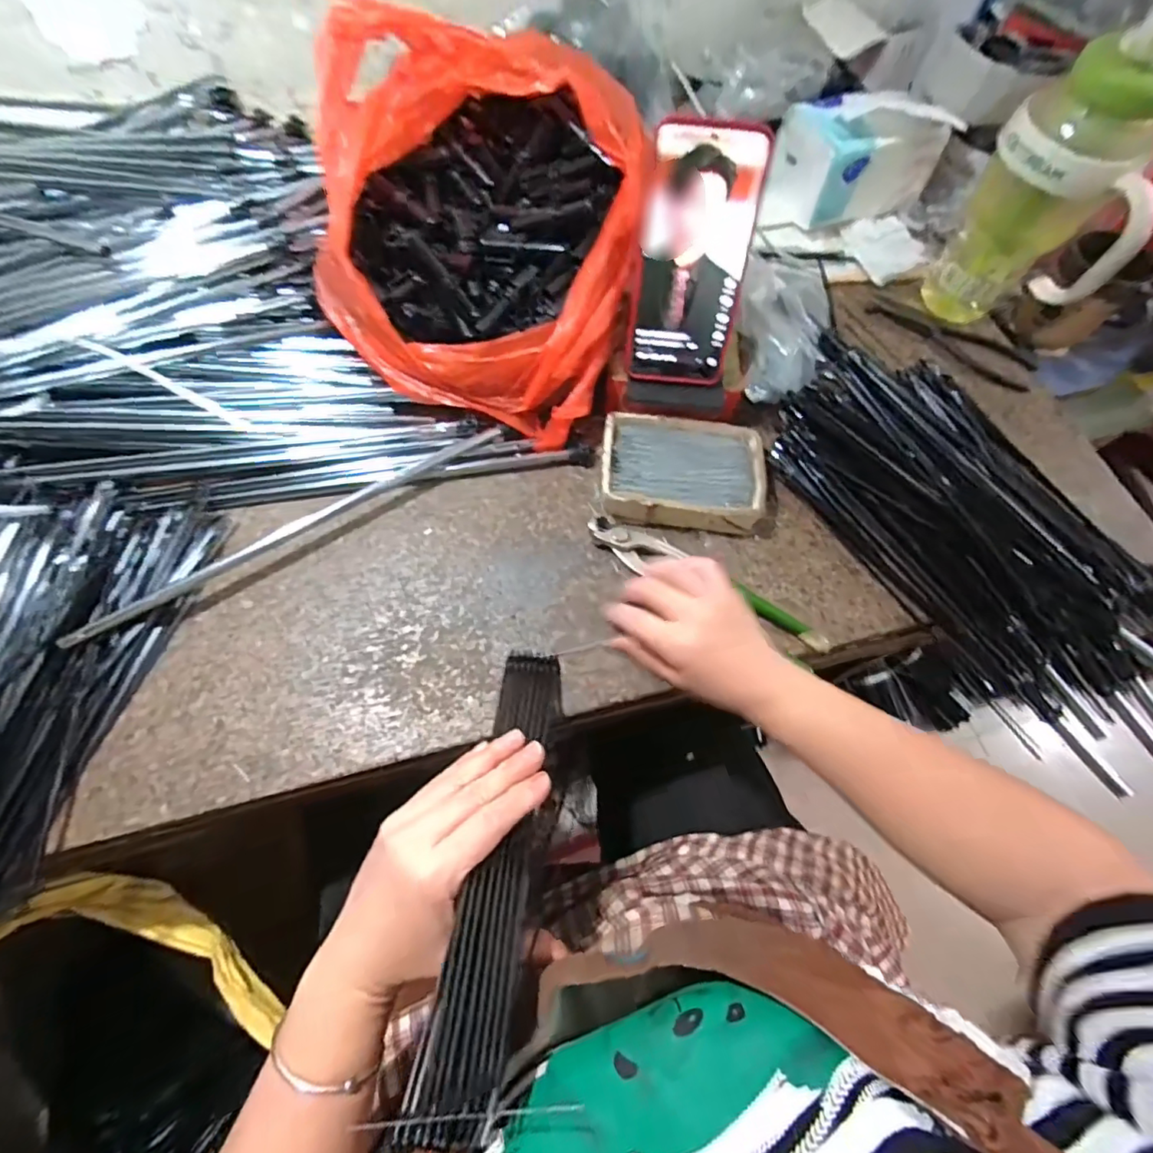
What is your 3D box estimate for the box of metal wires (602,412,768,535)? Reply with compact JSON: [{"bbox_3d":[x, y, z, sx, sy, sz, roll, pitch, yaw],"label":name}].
[{"bbox_3d":[0.087,-0.081,0.454,0.134,0.039,0.098,2,64,-1],"label":"box of metal wires"}]

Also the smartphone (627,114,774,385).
[{"bbox_3d":[0.084,-0.225,0.396,0.079,0.164,0.017,7,34,2],"label":"smartphone"}]

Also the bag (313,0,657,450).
[{"bbox_3d":[-0.067,-0.275,0.437,0.244,0.178,0.232,18,64,7],"label":"bag"}]

